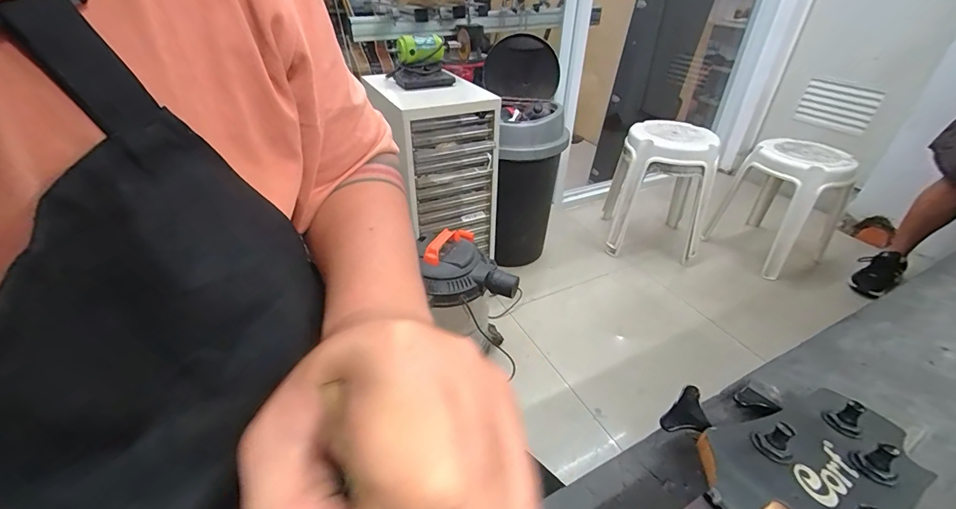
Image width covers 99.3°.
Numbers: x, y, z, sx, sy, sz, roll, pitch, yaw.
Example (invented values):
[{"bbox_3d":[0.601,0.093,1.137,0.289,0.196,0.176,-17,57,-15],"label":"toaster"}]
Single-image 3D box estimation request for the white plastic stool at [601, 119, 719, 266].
[{"bbox_3d":[0.748,-0.261,1.660,0.409,0.498,0.366,18,38,21],"label":"white plastic stool"}]

